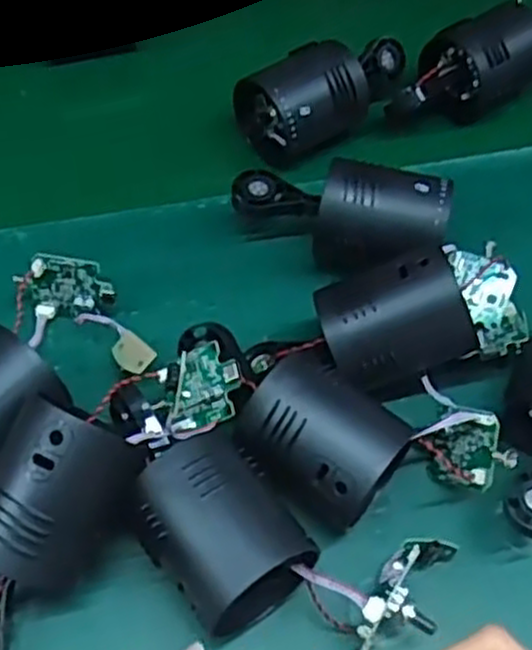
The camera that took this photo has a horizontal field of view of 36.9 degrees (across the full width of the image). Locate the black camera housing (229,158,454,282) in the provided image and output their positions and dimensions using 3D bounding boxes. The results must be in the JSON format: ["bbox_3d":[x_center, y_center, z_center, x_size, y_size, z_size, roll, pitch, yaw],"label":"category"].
[{"bbox_3d":[0.040,-0.058,0.432,0.119,0.052,0.058,8,77,20],"label":"black camera housing"}]

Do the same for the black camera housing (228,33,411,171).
[{"bbox_3d":[0.042,-0.151,0.504,0.116,0.050,0.055,-33,65,-22],"label":"black camera housing"}]

